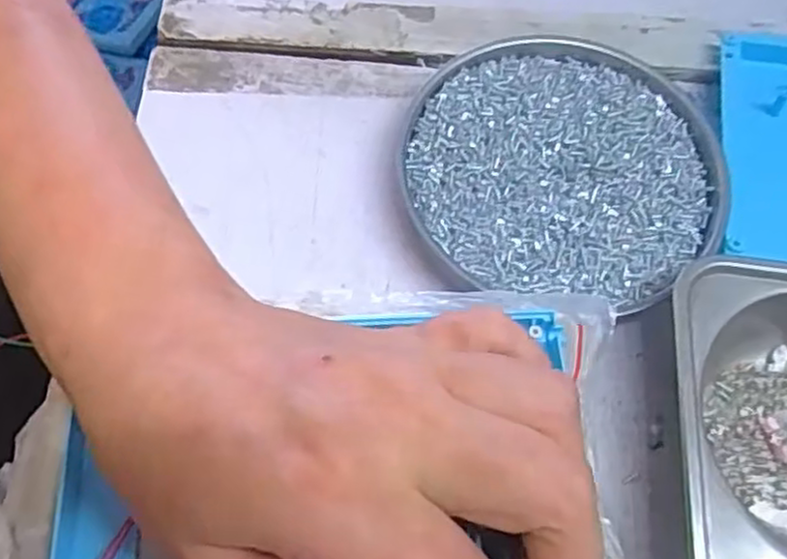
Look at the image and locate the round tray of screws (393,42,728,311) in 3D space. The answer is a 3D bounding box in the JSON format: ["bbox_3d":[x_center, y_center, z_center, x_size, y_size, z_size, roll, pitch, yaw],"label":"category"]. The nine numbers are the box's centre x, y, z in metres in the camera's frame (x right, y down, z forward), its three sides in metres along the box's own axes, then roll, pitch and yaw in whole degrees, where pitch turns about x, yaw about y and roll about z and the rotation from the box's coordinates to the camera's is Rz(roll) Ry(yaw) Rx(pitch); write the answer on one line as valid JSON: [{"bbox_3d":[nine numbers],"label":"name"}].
[{"bbox_3d":[0.072,-0.048,0.317,0.131,0.020,0.123,1,64,-1],"label":"round tray of screws"}]

